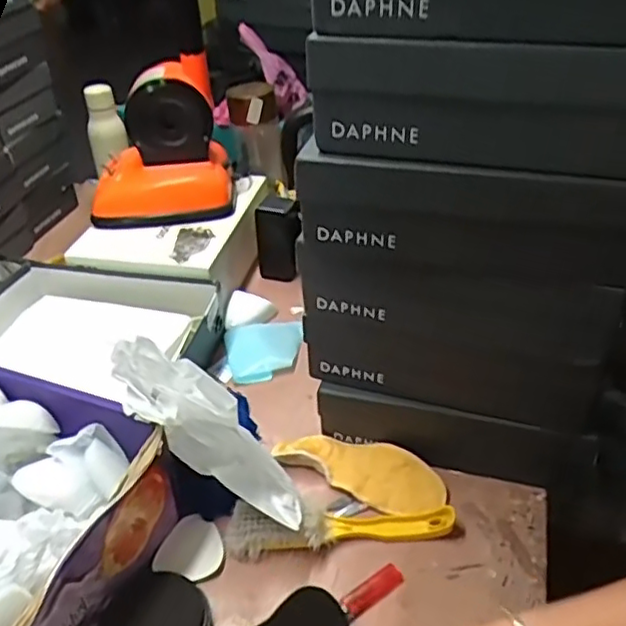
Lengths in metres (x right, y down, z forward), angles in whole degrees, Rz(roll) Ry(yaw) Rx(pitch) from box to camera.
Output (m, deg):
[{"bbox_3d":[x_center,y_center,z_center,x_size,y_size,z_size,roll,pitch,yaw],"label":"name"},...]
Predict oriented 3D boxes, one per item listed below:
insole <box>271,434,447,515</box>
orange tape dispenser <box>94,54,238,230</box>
[{"bbox_3d":[0.053,0.172,0.745,0.192,0.021,0.067,14,40,20],"label":"insole"},{"bbox_3d":[-0.234,-0.250,0.986,0.212,0.211,0.101,-7,38,-6],"label":"orange tape dispenser"}]

